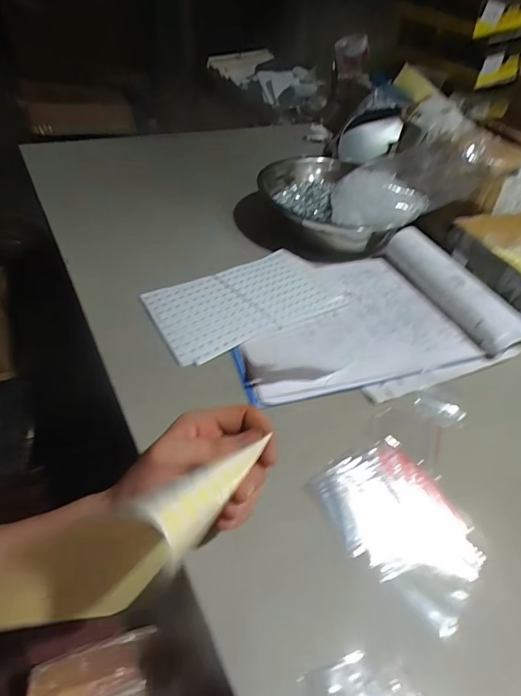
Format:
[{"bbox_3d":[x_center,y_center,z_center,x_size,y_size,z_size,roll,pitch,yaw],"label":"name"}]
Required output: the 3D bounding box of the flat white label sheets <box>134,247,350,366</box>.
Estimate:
[{"bbox_3d":[-0.021,-0.062,0.509,0.215,0.017,0.131,-18,49,-23],"label":"flat white label sheets"}]

